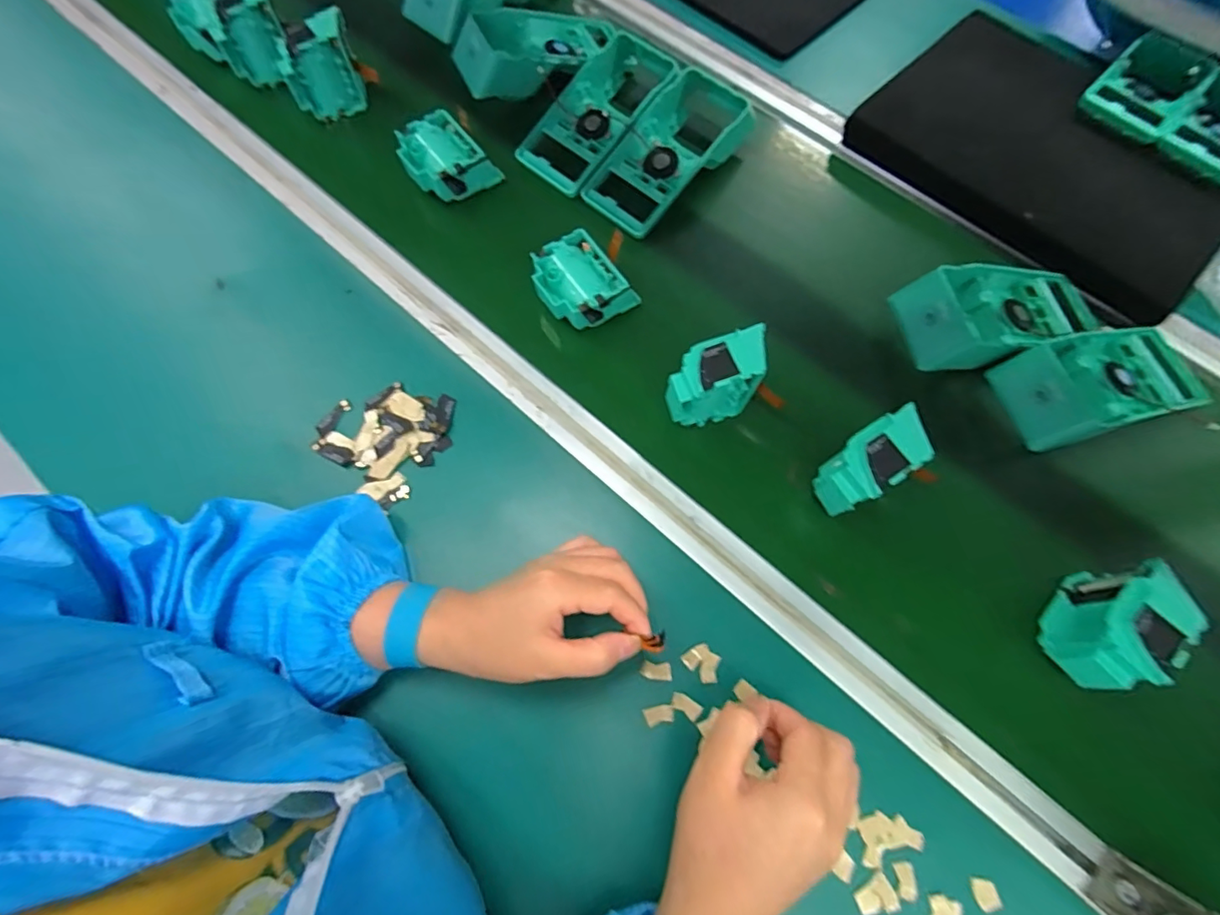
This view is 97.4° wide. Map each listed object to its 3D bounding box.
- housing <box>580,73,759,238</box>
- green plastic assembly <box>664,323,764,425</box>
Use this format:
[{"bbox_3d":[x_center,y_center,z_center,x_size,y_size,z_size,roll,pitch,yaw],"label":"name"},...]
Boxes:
[{"bbox_3d":[0.059,-0.304,0.536,0.083,0.057,0.187,41,76,14],"label":"housing"},{"bbox_3d":[0.083,-0.059,0.429,0.077,0.077,0.040,-18,71,-5],"label":"green plastic assembly"}]

